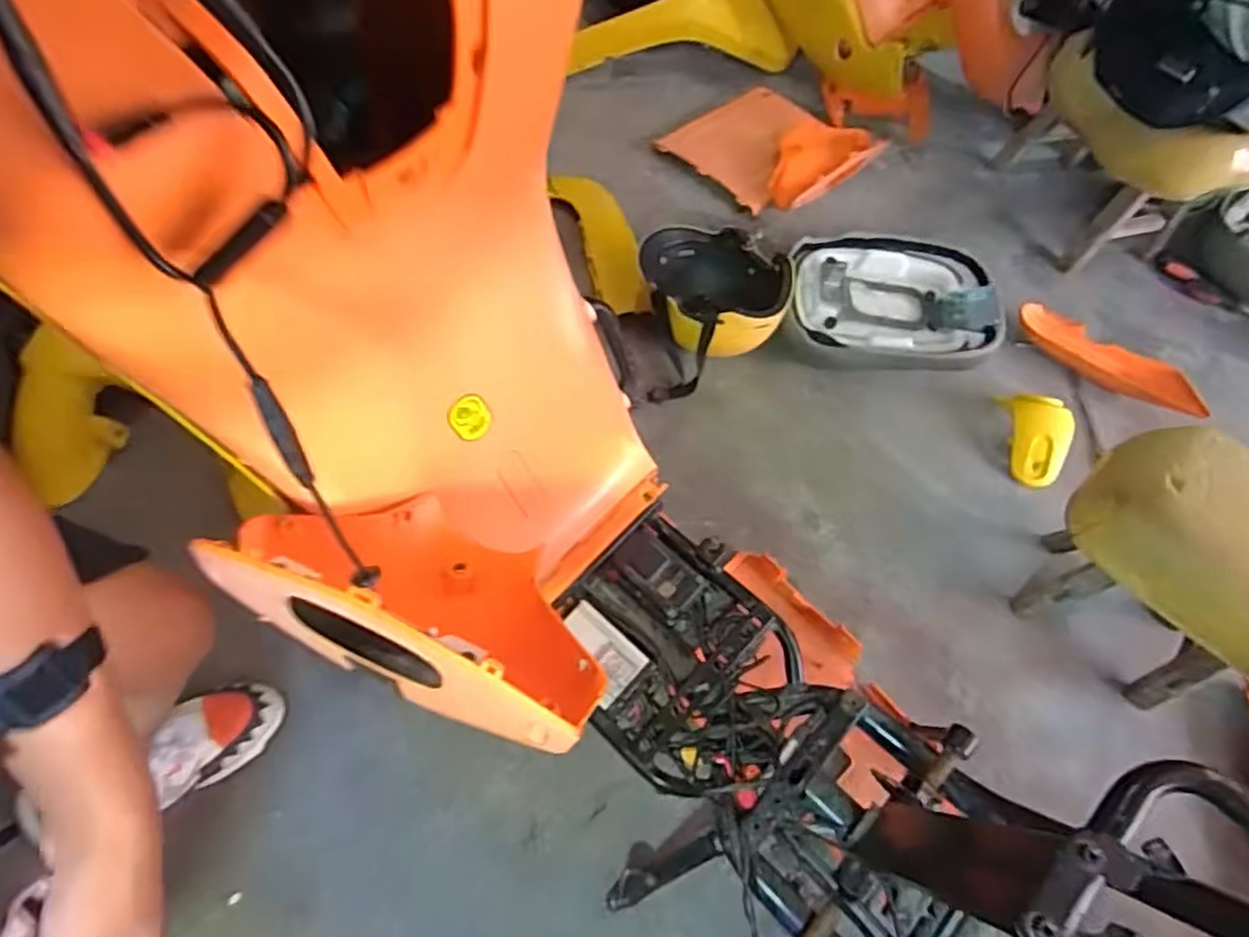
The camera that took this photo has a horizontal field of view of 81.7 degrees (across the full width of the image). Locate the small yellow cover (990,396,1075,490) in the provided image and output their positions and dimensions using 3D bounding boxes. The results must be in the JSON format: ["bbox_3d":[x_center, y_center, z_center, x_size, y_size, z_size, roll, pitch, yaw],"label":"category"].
[{"bbox_3d":[0.688,-0.058,1.201,0.088,0.074,0.170,2,61,-3],"label":"small yellow cover"}]

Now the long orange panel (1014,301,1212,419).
[{"bbox_3d":[0.877,-0.193,1.320,0.341,0.064,0.093,37,64,15],"label":"long orange panel"}]

